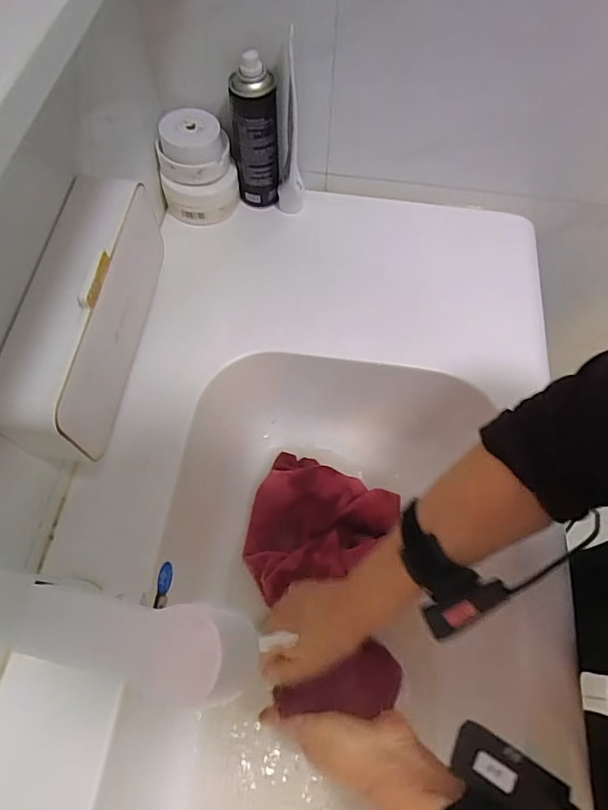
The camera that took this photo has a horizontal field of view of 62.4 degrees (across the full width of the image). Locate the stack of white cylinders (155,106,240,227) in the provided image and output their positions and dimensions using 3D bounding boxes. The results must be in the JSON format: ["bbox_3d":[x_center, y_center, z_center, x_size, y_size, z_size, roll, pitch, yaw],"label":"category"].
[{"bbox_3d":[-0.128,-0.293,0.620,0.094,0.099,0.081,-6,64,-4],"label":"stack of white cylinders"}]

